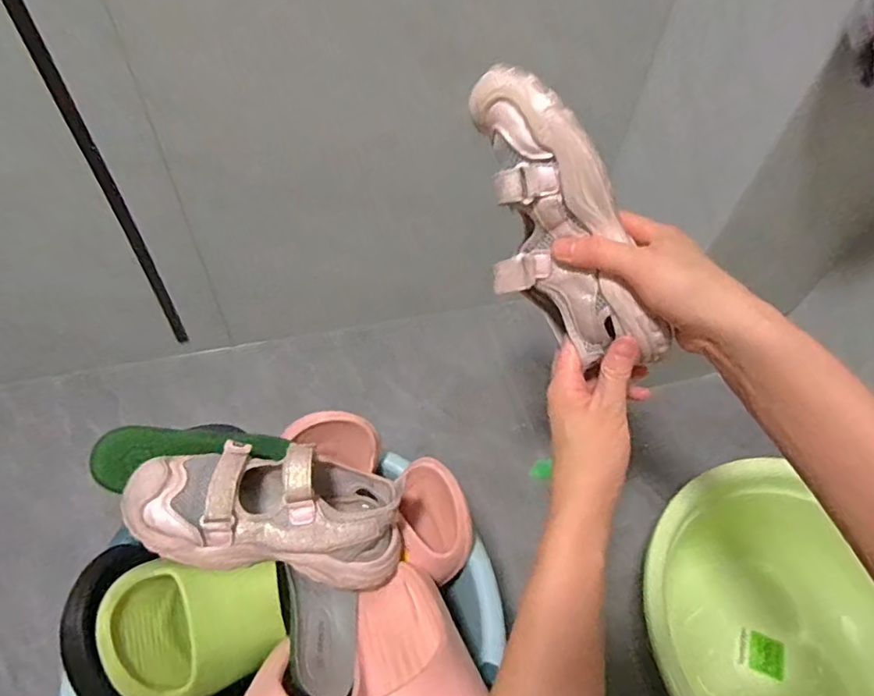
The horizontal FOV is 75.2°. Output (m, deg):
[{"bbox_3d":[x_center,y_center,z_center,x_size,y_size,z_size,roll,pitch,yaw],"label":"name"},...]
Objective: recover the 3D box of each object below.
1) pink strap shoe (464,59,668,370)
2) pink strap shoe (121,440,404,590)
[{"bbox_3d":[0.078,-0.076,0.381,0.067,0.072,0.210,-32,108,-21],"label":"pink strap shoe"},{"bbox_3d":[-0.135,0.135,0.477,0.224,0.088,0.095,14,57,-13],"label":"pink strap shoe"}]

